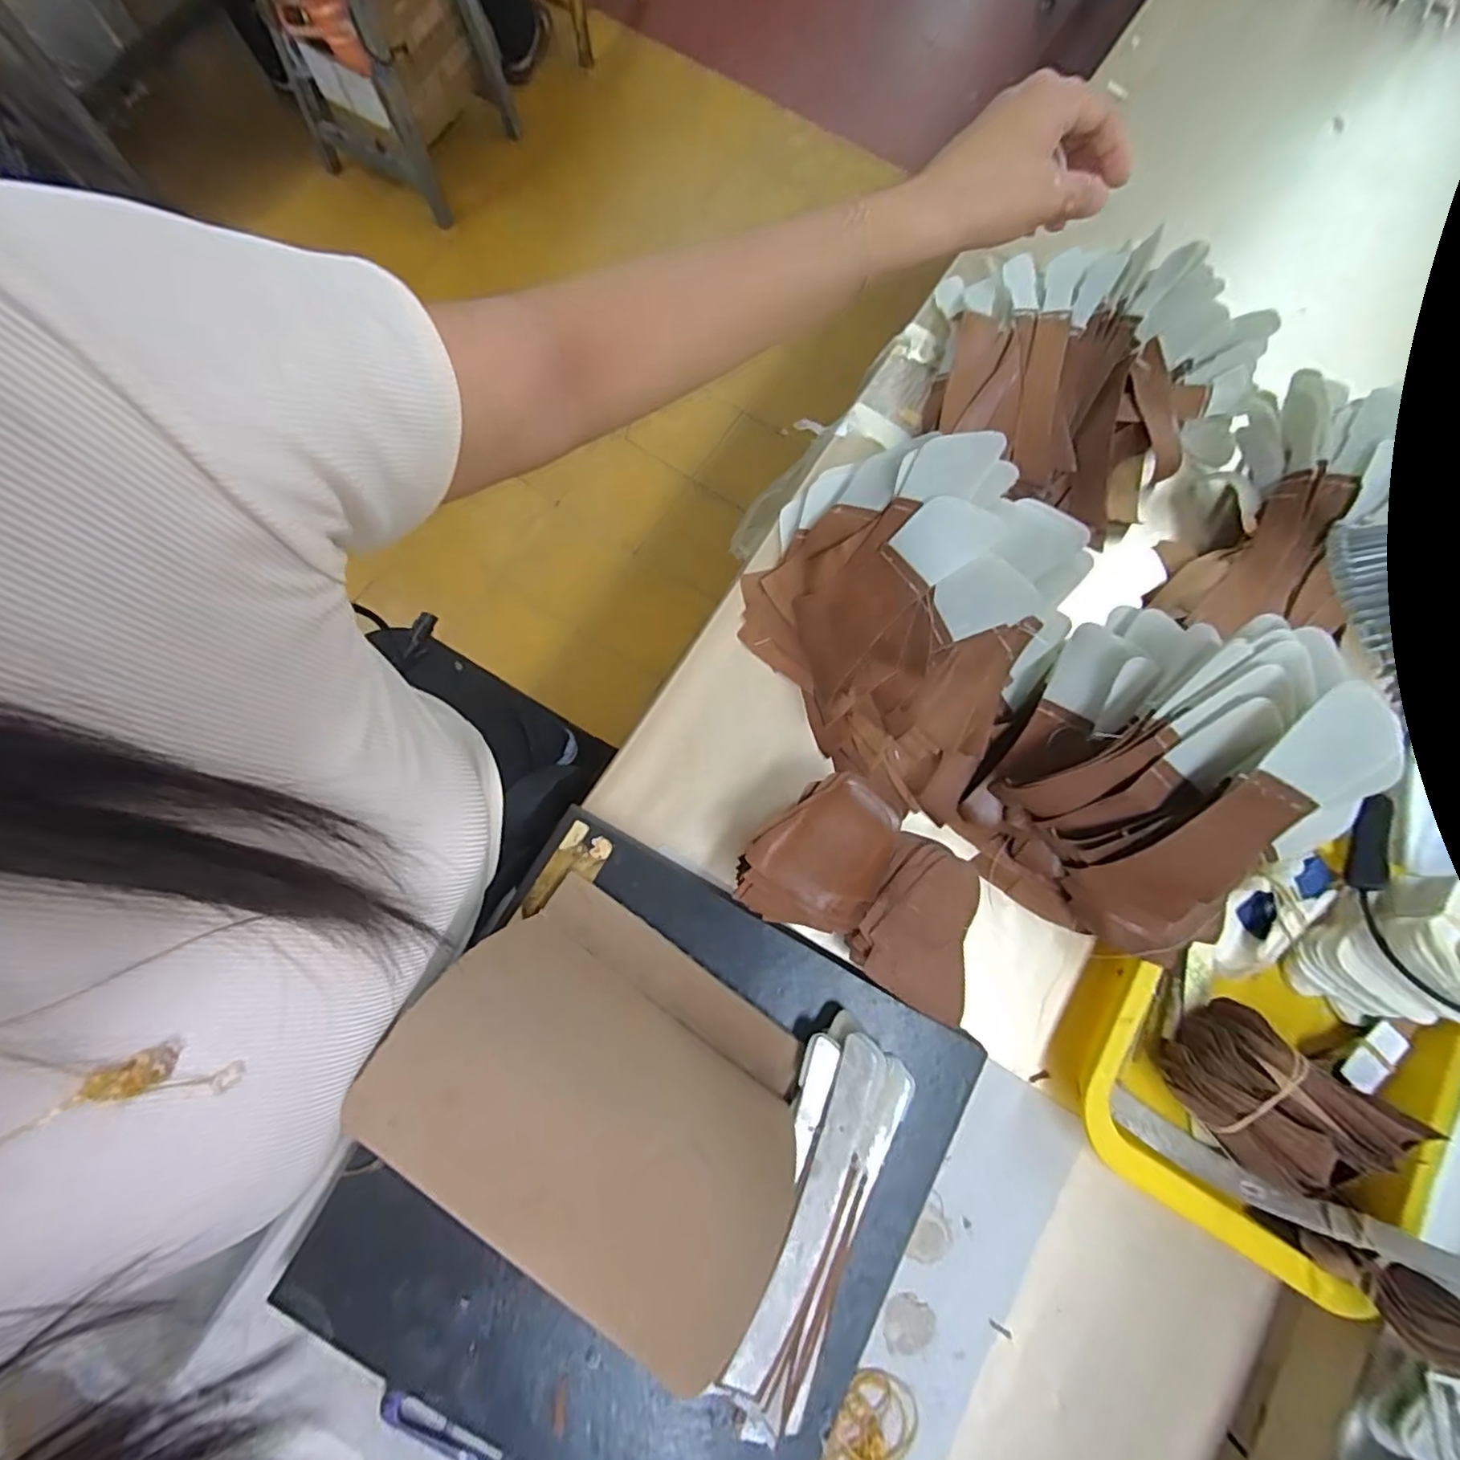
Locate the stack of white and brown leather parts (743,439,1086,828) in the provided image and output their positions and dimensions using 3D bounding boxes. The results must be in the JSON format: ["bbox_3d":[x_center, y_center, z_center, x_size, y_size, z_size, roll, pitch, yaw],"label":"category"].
[{"bbox_3d":[0.120,-0.085,0.427,0.190,0.097,0.232,-41,81,-10],"label":"stack of white and brown leather parts"}]

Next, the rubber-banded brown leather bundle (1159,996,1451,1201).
[{"bbox_3d":[0.315,0.217,0.361,0.094,0.059,0.077,41,79,7],"label":"rubber-banded brown leather bundle"}]

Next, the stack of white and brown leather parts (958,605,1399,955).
[{"bbox_3d":[0.260,0.028,0.375,0.174,0.155,0.198,19,78,3],"label":"stack of white and brown leather parts"}]

